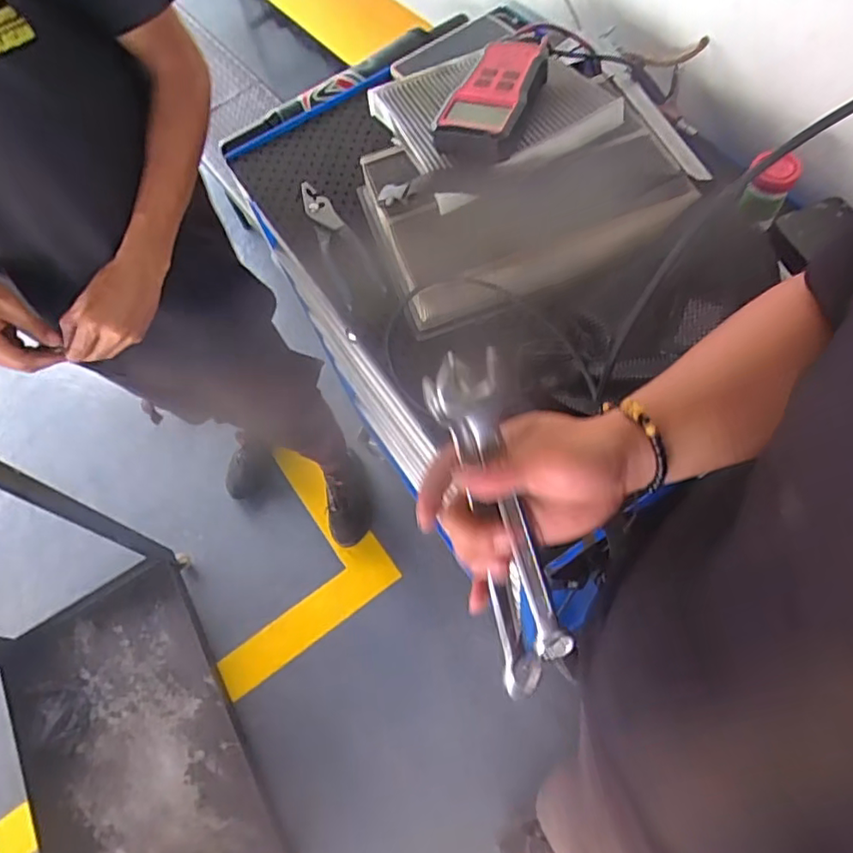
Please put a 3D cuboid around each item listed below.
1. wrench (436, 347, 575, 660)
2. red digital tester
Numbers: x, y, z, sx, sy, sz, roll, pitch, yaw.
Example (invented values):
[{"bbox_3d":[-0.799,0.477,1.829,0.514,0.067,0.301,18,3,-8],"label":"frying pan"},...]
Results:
[{"bbox_3d":[0.057,0.064,0.386,0.035,0.241,0.021,-25,25,-11],"label":"wrench"},{"bbox_3d":[0.068,-0.339,0.609,0.085,0.031,0.149,16,67,16],"label":"red digital tester"}]

